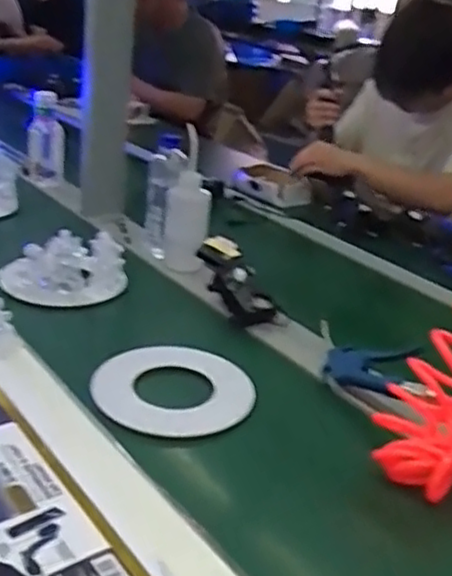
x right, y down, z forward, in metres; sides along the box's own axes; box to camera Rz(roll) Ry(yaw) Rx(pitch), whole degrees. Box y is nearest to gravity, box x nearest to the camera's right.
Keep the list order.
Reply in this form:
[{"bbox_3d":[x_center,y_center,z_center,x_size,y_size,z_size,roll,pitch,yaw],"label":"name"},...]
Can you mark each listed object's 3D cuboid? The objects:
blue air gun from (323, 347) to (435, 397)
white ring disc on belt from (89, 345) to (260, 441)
[{"bbox_3d":[0.190,0.100,0.864,0.056,0.046,0.176,-9,9,-32],"label":"blue air gun"},{"bbox_3d":[-0.061,0.118,0.867,0.189,0.013,0.187,6,23,-3],"label":"white ring disc on belt"}]

